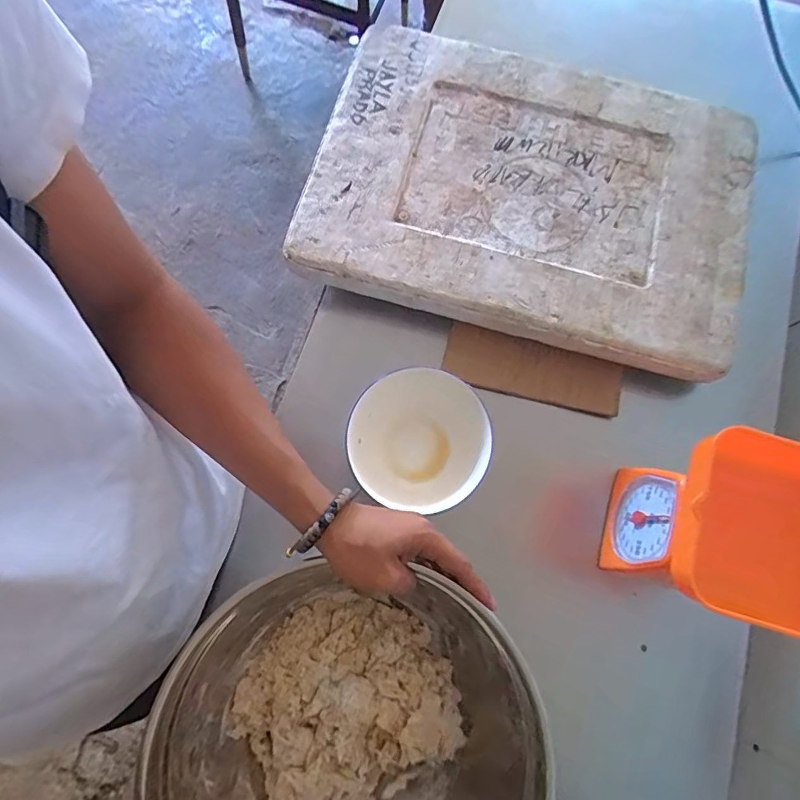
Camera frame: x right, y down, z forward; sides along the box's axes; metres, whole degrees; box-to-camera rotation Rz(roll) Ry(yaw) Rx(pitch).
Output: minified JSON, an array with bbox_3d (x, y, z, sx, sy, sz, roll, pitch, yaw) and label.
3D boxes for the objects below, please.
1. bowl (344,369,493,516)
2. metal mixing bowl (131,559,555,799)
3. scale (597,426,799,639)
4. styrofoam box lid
[{"bbox_3d":[0.020,0.046,0.552,0.155,0.068,0.146,0,75,-1],"label":"bowl"},{"bbox_3d":[-0.039,0.311,0.445,0.305,0.153,0.277,-7,76,-3],"label":"metal mixing bowl"},{"bbox_3d":[0.318,0.133,0.473,0.146,0.193,0.143,18,76,3],"label":"scale"},{"bbox_3d":[0.164,-0.270,0.632,0.539,0.040,0.387,15,76,2],"label":"styrofoam box lid"}]

